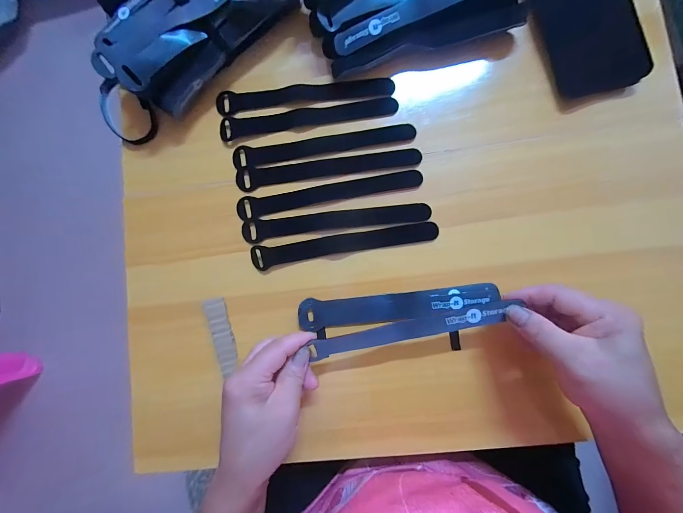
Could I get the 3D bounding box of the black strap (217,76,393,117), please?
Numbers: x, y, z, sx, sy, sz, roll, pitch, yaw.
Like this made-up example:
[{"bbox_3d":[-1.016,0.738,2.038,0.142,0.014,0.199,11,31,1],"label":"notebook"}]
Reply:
[{"bbox_3d":[-0.041,-0.180,0.326,0.194,0.008,0.027,-5,84,3],"label":"black strap"}]

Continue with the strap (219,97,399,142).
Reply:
[{"bbox_3d":[-0.037,-0.155,0.324,0.192,0.011,0.026,-9,84,3],"label":"strap"}]

